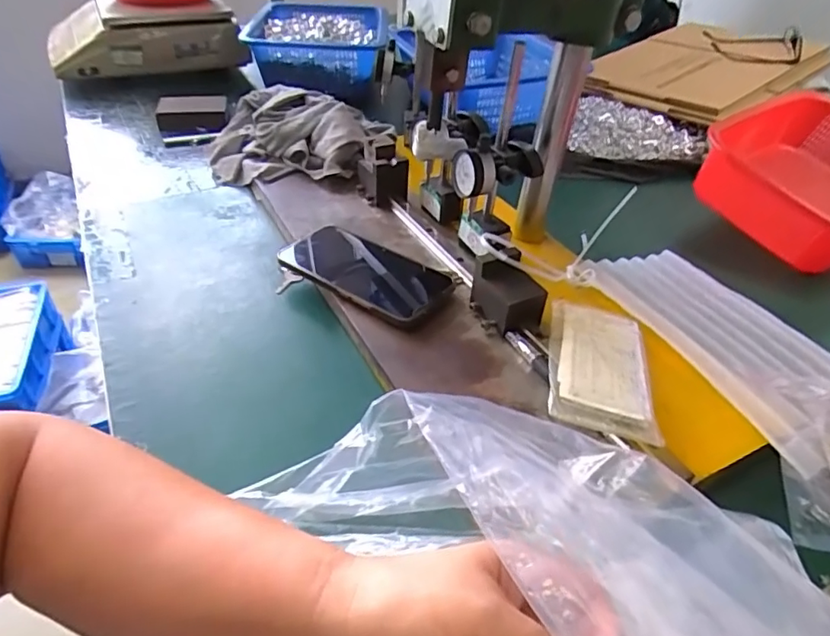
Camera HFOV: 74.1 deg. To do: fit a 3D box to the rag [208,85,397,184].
[{"bbox_3d":[-0.152,-0.238,0.719,0.273,0.066,0.170,12,41,12],"label":"rag"}]

